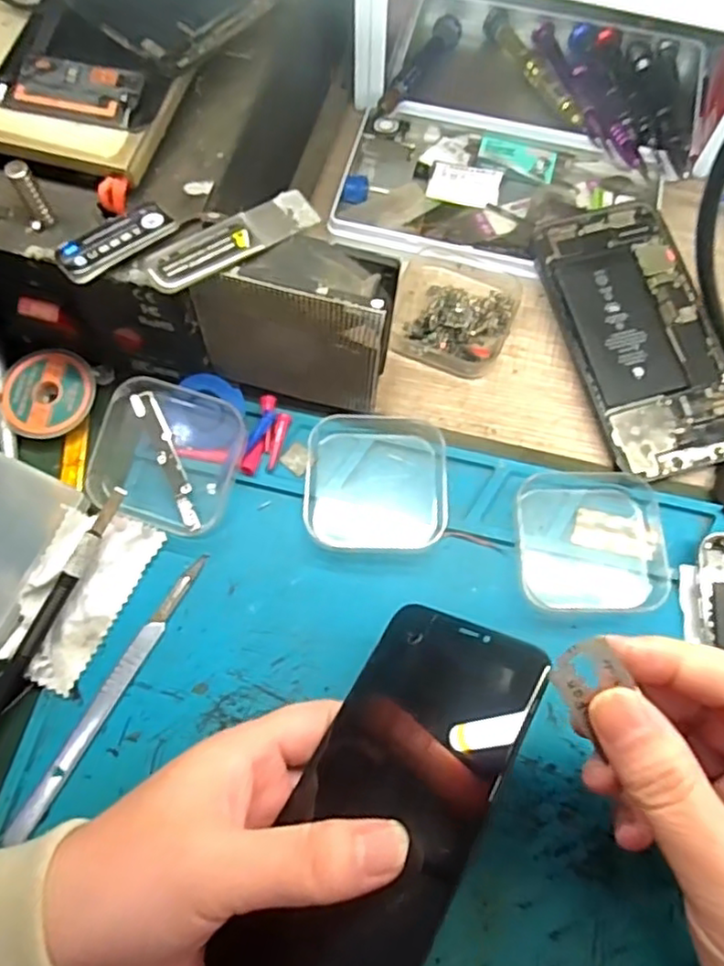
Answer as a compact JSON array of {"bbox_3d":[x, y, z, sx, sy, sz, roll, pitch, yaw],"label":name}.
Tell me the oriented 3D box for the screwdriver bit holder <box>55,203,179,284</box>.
[{"bbox_3d":[-0.093,-0.091,0.247,0.044,0.010,0.017,-34,73,-12],"label":"screwdriver bit holder"}]

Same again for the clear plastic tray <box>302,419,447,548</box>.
[{"bbox_3d":[0.007,-0.001,0.298,0.064,0.018,0.061,-1,69,-1],"label":"clear plastic tray"}]

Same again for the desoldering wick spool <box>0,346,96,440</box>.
[{"bbox_3d":[-0.151,-0.044,0.312,0.043,0.009,0.045,0,69,-1],"label":"desoldering wick spool"}]

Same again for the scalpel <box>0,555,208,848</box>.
[{"bbox_3d":[-0.103,0.085,0.269,0.009,0.004,0.126,27,71,9],"label":"scalpel"}]

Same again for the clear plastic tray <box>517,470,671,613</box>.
[{"bbox_3d":[0.104,0.025,0.292,0.065,0.010,0.065,1,69,-1],"label":"clear plastic tray"}]

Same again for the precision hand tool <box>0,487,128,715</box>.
[{"bbox_3d":[-0.136,0.063,0.269,0.008,0.014,0.136,24,70,8],"label":"precision hand tool"}]

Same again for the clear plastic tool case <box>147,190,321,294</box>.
[{"bbox_3d":[-0.049,-0.092,0.247,0.069,0.006,0.018,-35,73,-12],"label":"clear plastic tool case"}]

